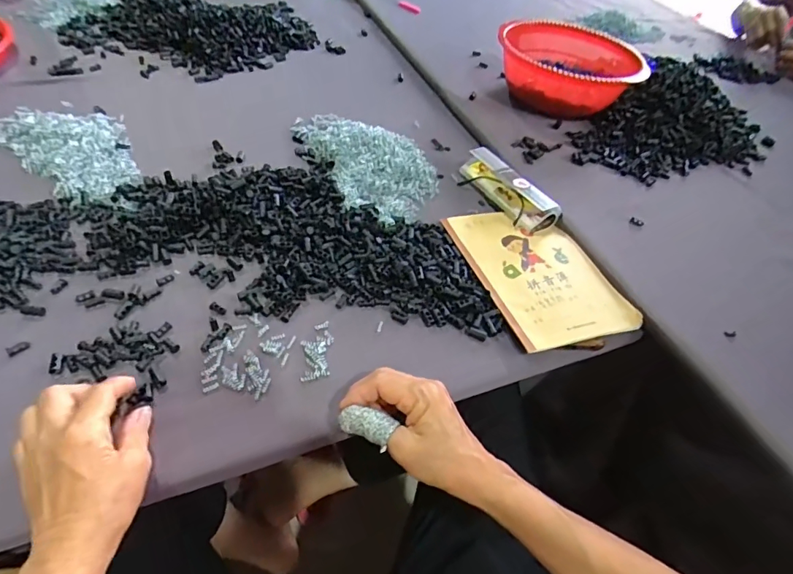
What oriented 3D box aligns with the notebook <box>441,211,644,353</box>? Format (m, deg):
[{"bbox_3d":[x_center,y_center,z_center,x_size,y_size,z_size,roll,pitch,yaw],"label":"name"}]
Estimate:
[{"bbox_3d":[0.157,-0.022,0.533,0.140,0.009,0.202,-12,49,-17],"label":"notebook"}]

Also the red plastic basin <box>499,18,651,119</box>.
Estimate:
[{"bbox_3d":[0.285,-0.361,0.793,0.229,0.089,0.228,10,47,3],"label":"red plastic basin"}]

